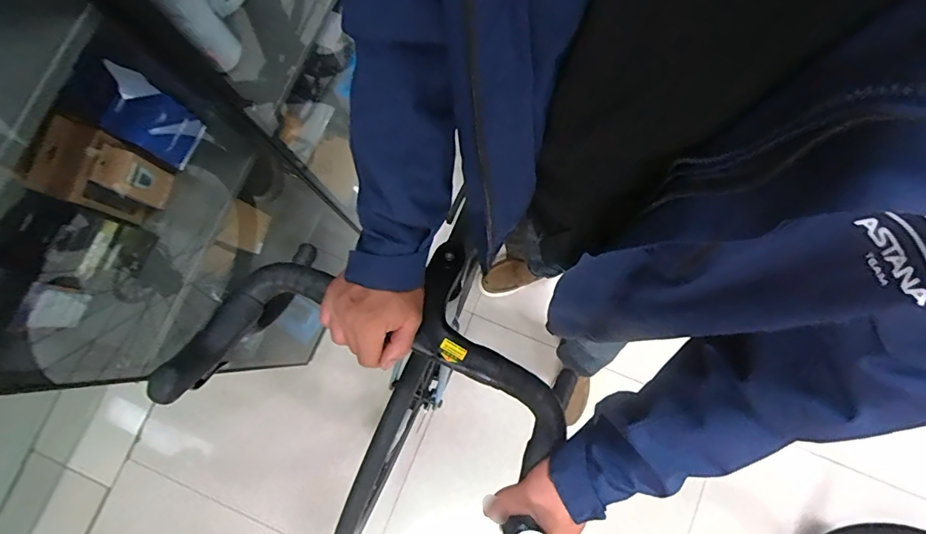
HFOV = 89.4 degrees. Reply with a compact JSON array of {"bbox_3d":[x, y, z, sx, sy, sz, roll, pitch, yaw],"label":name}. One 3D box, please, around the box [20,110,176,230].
[{"bbox_3d":[-0.498,-0.124,0.654,0.075,0.148,0.103,26,82,6],"label":"box"}]

